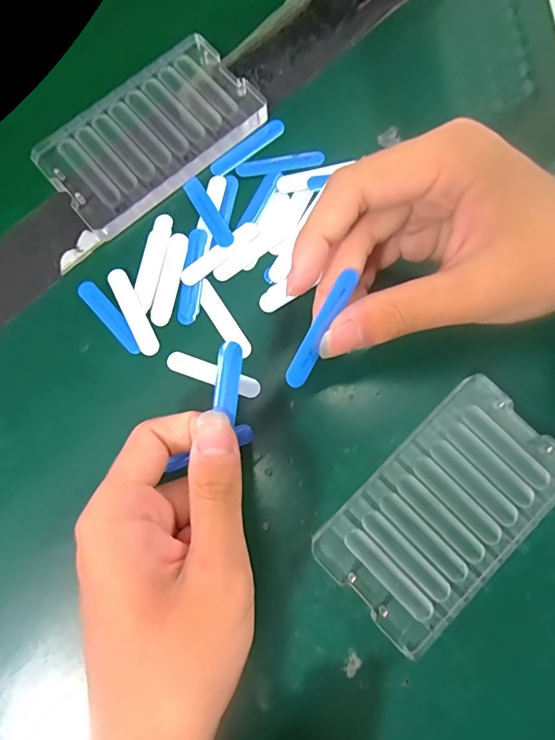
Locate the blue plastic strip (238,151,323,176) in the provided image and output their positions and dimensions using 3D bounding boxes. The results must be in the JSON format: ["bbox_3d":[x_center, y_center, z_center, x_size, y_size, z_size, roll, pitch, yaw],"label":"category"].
[{"bbox_3d":[0.002,-0.119,0.262,0.049,0.004,0.010,-8,78,-1],"label":"blue plastic strip"}]

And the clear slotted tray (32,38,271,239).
[{"bbox_3d":[-0.072,-0.136,0.263,0.121,0.012,0.069,-39,80,-7],"label":"clear slotted tray"}]

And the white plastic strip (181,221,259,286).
[{"bbox_3d":[-0.032,-0.065,0.250,0.050,0.004,0.011,-40,81,-7],"label":"white plastic strip"}]

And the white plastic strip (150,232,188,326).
[{"bbox_3d":[-0.058,-0.051,0.248,0.012,0.004,0.052,10,79,3],"label":"white plastic strip"}]

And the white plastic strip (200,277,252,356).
[{"bbox_3d":[-0.029,-0.027,0.244,0.011,0.004,0.046,-33,80,-6],"label":"white plastic strip"}]

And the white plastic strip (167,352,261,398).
[{"bbox_3d":[-0.034,0.002,0.238,0.051,0.004,0.010,20,79,5],"label":"white plastic strip"}]

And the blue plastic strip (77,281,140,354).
[{"bbox_3d":[-0.090,-0.029,0.246,0.010,0.004,0.050,-42,81,-7],"label":"blue plastic strip"}]

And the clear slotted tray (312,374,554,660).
[{"bbox_3d":[0.081,0.066,0.222,0.120,0.012,0.069,-43,81,-7],"label":"clear slotted tray"}]

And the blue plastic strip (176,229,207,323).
[{"bbox_3d":[-0.047,-0.052,0.249,0.010,0.004,0.054,6,79,2],"label":"blue plastic strip"}]

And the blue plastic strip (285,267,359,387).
[{"bbox_3d":[0.017,-0.016,0.180,0.009,0.004,0.049,29,93,7],"label":"blue plastic strip"}]

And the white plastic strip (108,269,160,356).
[{"bbox_3d":[-0.077,-0.031,0.246,0.011,0.004,0.050,-27,79,-4],"label":"white plastic strip"}]

